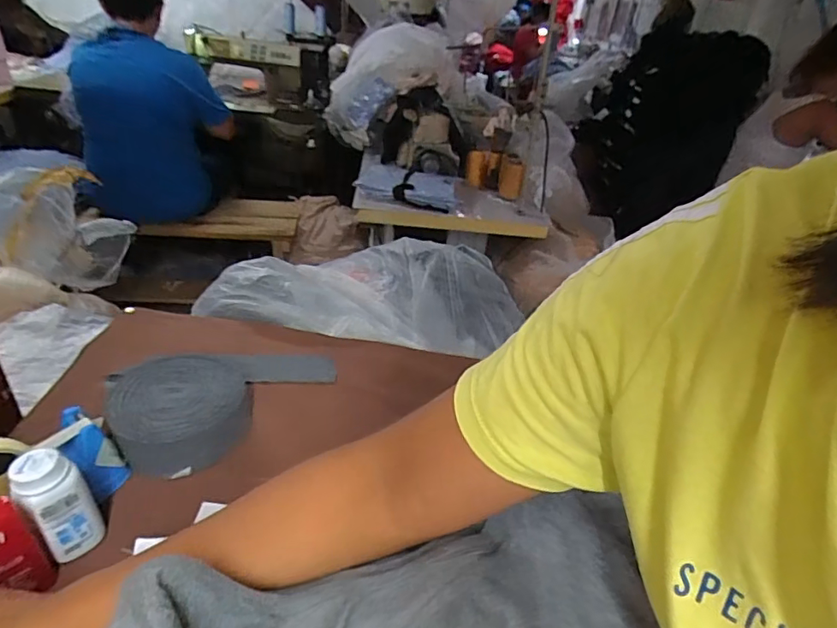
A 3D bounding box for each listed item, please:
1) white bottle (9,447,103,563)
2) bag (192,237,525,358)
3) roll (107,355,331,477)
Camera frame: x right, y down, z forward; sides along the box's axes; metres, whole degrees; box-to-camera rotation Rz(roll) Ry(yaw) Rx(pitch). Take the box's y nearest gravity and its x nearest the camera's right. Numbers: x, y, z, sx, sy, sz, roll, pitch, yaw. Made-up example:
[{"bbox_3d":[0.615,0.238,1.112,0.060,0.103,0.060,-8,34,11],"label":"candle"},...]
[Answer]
[{"bbox_3d":[-0.289,0.152,0.410,0.034,0.097,0.042,31,39,31],"label":"white bottle"},{"bbox_3d":[-0.078,-0.036,0.829,0.502,0.096,0.271,3,33,-8],"label":"bag"},{"bbox_3d":[-0.210,0.076,0.578,0.249,0.046,0.163,-20,42,-36],"label":"roll"}]

